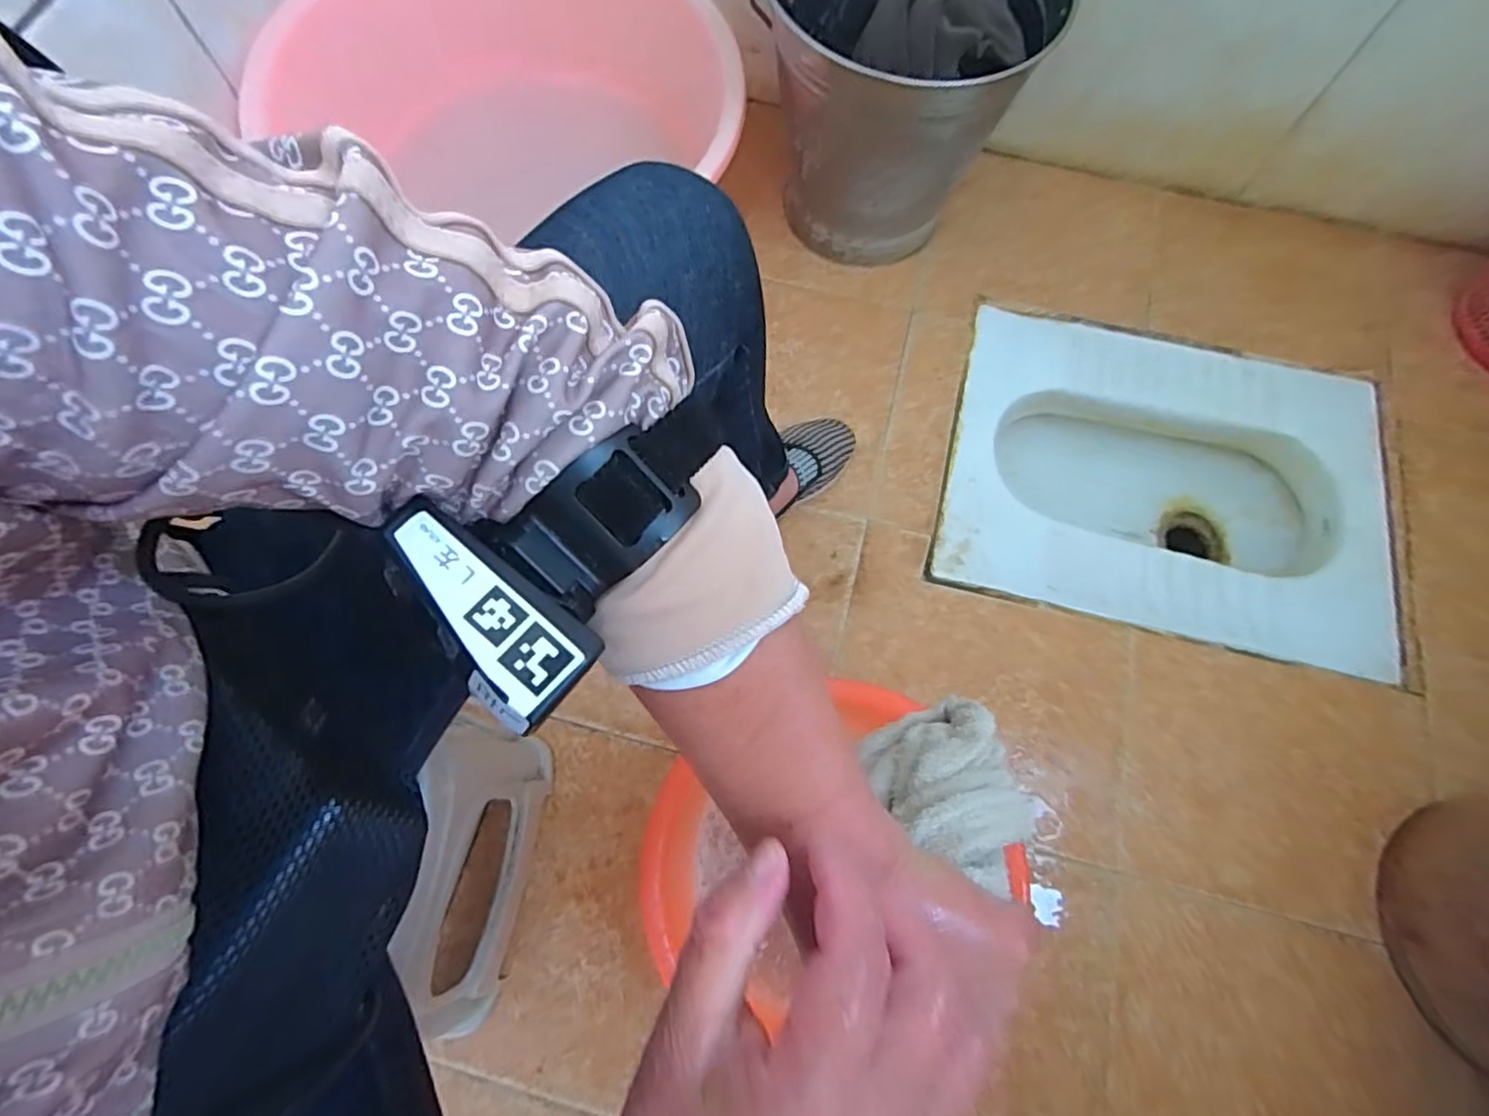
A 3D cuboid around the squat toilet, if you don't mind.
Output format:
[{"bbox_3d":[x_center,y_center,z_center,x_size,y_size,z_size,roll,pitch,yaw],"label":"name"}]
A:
[{"bbox_3d":[0.493,-0.071,0.851,0.477,0.169,0.388,14,70,4],"label":"squat toilet"}]

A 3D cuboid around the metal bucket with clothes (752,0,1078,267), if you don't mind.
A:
[{"bbox_3d":[0.169,-0.527,0.767,0.272,0.320,0.296,0,69,0],"label":"metal bucket with clothes"}]

